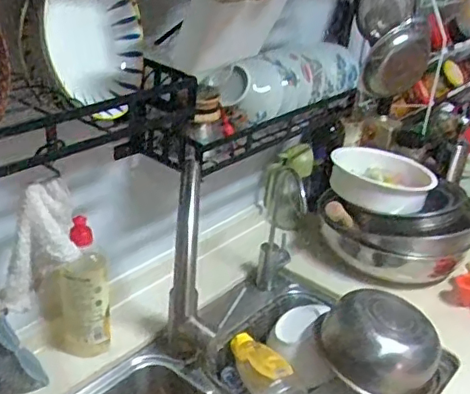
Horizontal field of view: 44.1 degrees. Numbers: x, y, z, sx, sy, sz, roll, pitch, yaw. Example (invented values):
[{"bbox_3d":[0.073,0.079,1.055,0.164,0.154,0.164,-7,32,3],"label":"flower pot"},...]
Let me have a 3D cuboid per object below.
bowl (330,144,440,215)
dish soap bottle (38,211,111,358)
[{"bbox_3d":[0.285,-0.029,1.141,0.202,0.076,0.178,12,28,12],"label":"bowl"},{"bbox_3d":[-0.219,0.124,0.835,0.086,0.216,0.058,8,24,5],"label":"dish soap bottle"}]

